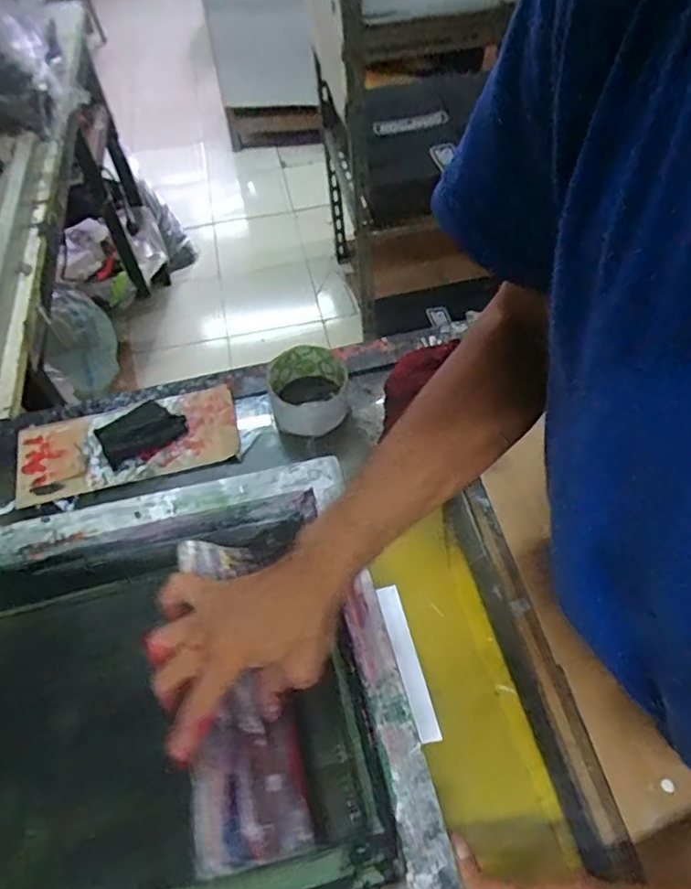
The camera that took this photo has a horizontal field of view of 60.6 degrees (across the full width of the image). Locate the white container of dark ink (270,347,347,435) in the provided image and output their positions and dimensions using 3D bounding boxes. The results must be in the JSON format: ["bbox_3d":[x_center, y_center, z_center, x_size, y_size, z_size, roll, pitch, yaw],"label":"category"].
[{"bbox_3d":[-0.036,-0.056,0.608,0.078,0.052,0.077,-14,55,-8],"label":"white container of dark ink"}]

